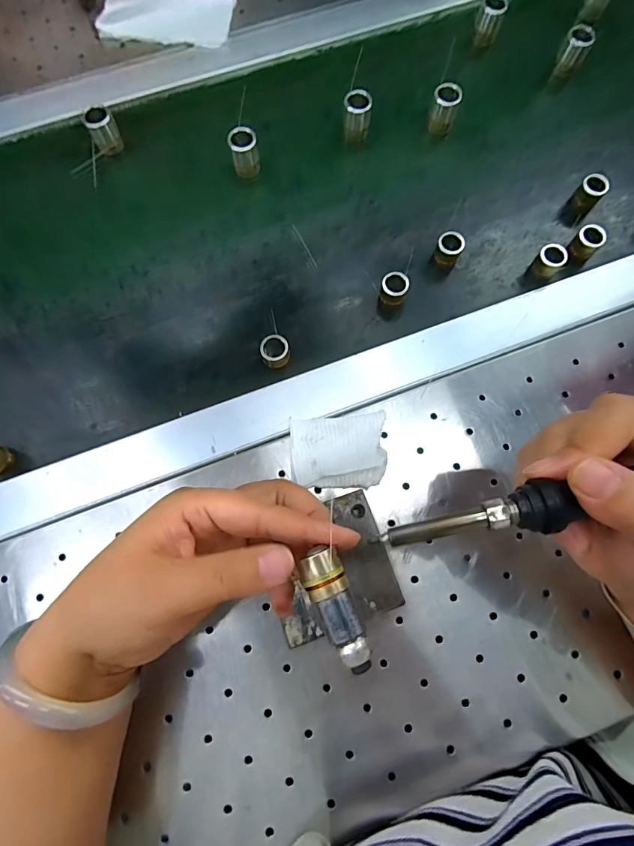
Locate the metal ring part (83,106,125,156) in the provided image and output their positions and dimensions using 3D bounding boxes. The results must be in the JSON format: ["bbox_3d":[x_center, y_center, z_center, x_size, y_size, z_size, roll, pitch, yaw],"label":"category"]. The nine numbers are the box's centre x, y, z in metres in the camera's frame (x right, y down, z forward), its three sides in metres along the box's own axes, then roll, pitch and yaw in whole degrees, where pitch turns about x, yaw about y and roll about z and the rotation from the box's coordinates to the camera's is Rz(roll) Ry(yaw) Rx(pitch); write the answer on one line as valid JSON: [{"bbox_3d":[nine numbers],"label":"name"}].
[{"bbox_3d":[-0.182,-0.250,0.360,0.021,0.034,0.017,-25,77,-6],"label":"metal ring part"}]

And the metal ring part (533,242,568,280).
[{"bbox_3d":[0.182,-0.126,0.332,0.019,0.024,0.018,0,76,0],"label":"metal ring part"}]

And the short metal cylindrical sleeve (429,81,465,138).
[{"bbox_3d":[0.110,-0.271,0.365,0.022,0.036,0.018,19,76,4],"label":"short metal cylindrical sleeve"}]

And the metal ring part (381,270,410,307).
[{"bbox_3d":[0.059,-0.102,0.327,0.020,0.023,0.023,21,77,5],"label":"metal ring part"}]

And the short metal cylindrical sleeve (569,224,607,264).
[{"bbox_3d":[0.214,-0.142,0.337,0.019,0.025,0.020,0,76,0],"label":"short metal cylindrical sleeve"}]

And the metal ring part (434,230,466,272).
[{"bbox_3d":[0.104,-0.136,0.333,0.019,0.018,0.021,30,78,7],"label":"metal ring part"}]

